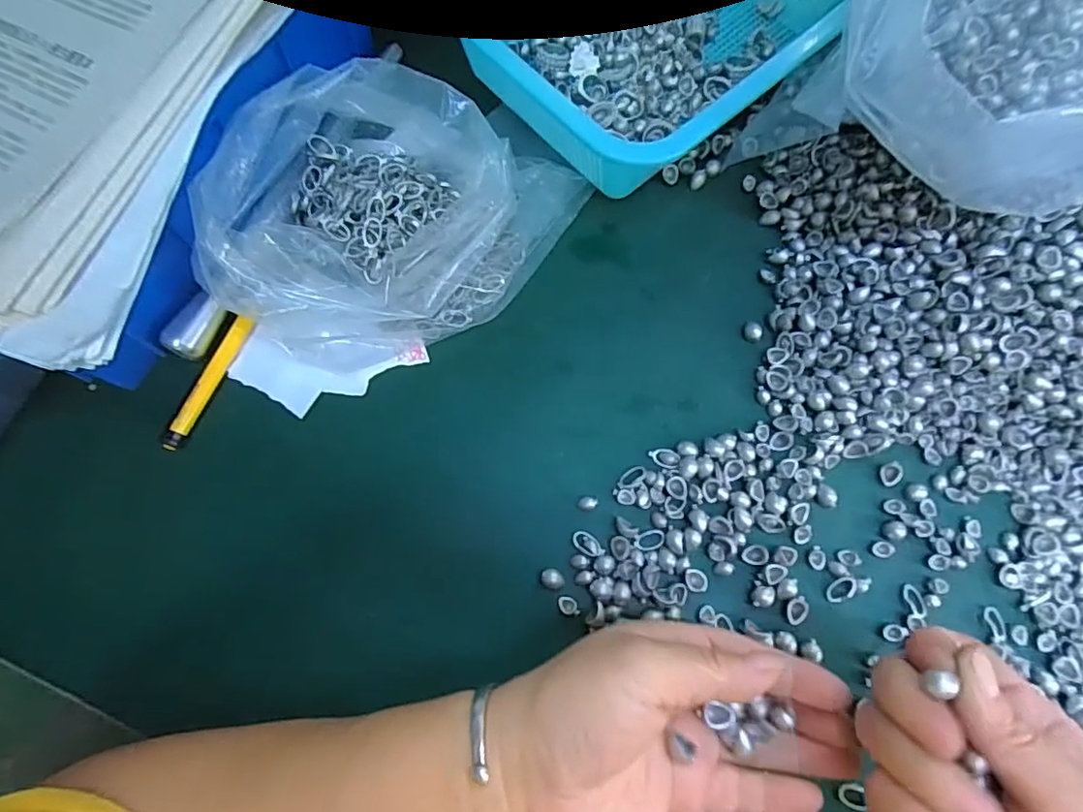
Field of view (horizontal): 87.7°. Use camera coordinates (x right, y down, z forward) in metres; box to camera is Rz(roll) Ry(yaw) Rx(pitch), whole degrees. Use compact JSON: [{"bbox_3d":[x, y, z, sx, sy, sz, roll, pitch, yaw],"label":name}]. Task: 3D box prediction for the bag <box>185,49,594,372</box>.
[{"bbox_3d":[-0.068,-0.100,0.298,0.157,0.079,0.166,14,73,3],"label":"bag"}]

